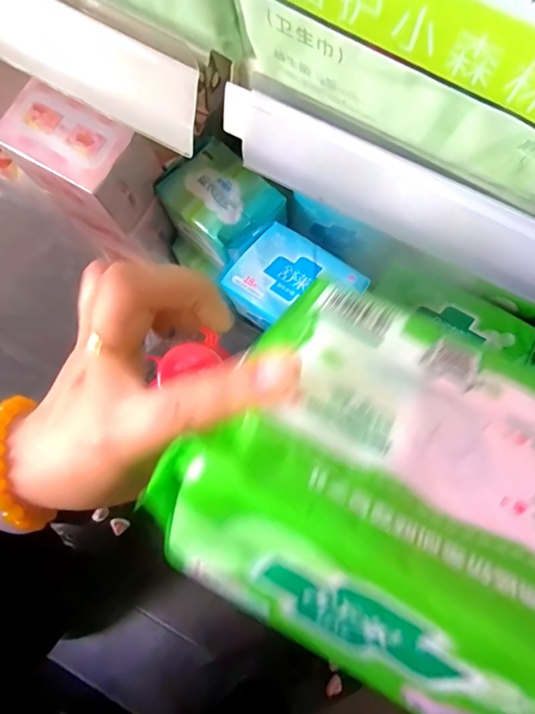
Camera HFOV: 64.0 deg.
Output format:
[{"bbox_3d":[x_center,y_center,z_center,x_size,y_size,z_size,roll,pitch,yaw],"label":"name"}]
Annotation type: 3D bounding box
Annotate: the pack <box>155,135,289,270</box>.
[{"bbox_3d":[-0.037,-0.121,0.370,0.074,0.064,0.092,-41,81,-7],"label":"pack"}]

